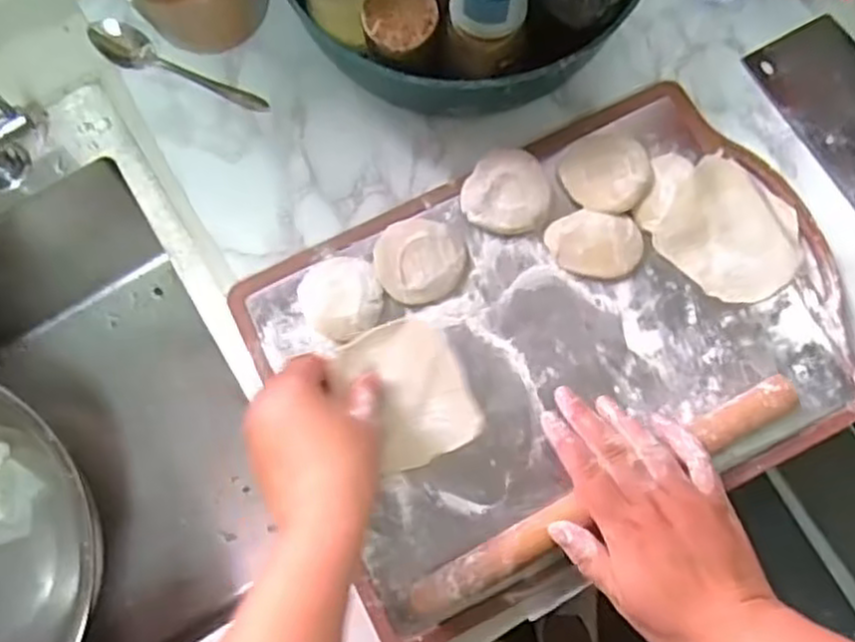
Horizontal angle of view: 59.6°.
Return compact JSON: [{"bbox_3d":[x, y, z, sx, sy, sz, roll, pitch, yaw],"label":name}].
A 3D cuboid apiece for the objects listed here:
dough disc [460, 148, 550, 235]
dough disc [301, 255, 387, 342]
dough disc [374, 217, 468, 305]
[{"bbox_3d":[0.060,-0.098,0.547,0.060,0.011,0.062,0,77,0],"label":"dough disc"},{"bbox_3d":[-0.061,-0.017,0.534,0.055,0.015,0.060,0,77,0],"label":"dough disc"},{"bbox_3d":[-0.006,-0.043,0.540,0.065,0.015,0.059,23,78,5],"label":"dough disc"}]

